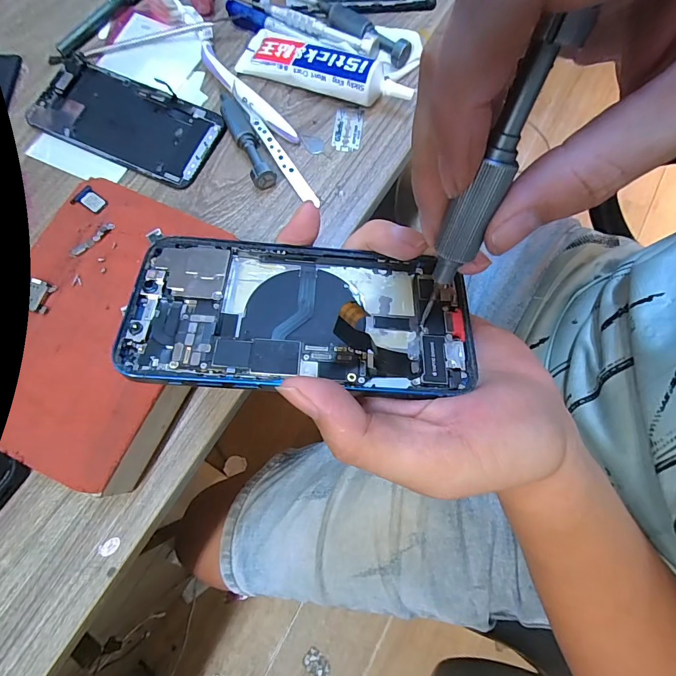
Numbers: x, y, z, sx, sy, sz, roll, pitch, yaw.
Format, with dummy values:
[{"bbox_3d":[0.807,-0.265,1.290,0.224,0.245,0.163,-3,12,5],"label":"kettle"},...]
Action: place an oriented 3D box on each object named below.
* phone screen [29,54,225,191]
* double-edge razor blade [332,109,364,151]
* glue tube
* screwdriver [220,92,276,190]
[{"bbox_3d":[-0.165,-0.168,0.300,0.146,0.009,0.067,24,76,6],"label":"phone screen"},{"bbox_3d":[0.007,-0.162,0.300,0.022,0.004,0.038,5,75,2],"label":"double-edge razor blade"},{"bbox_3d":[-0.009,-0.208,0.299,0.138,0.027,0.037,24,76,6],"label":"glue tube"},{"bbox_3d":[-0.068,-0.148,0.290,0.017,0.016,0.081,-24,76,-6],"label":"screwdriver"}]

